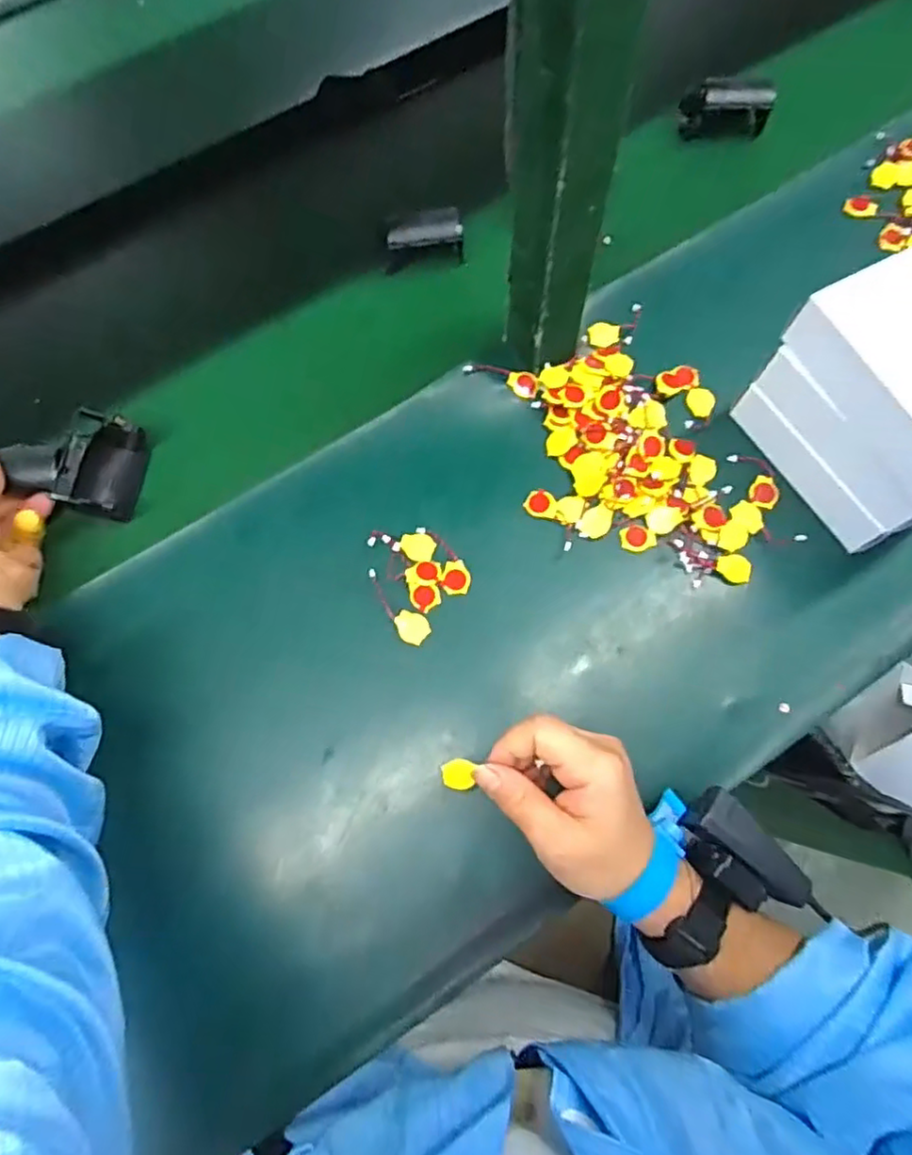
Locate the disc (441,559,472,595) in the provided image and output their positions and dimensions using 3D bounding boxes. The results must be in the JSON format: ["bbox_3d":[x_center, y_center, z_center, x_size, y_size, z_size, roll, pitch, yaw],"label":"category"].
[{"bbox_3d":[0.001,-0.001,0.454,0.020,0.004,0.025,14,73,6],"label":"disc"}]

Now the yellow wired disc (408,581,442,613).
[{"bbox_3d":[-0.021,0.012,0.449,0.021,0.004,0.021,0,72,1],"label":"yellow wired disc"}]

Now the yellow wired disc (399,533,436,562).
[{"bbox_3d":[-0.027,-0.022,0.459,0.024,0.004,0.022,0,72,1],"label":"yellow wired disc"}]

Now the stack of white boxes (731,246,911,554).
[{"bbox_3d":[0.280,-0.108,0.420,0.096,0.120,0.140,-29,74,-8],"label":"stack of white boxes"}]

